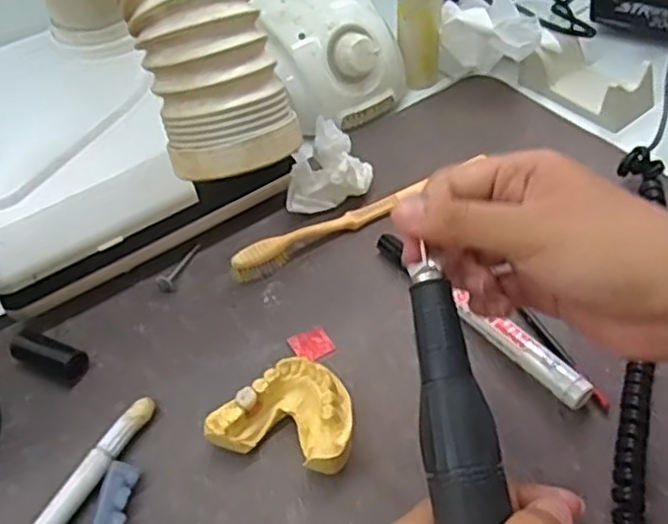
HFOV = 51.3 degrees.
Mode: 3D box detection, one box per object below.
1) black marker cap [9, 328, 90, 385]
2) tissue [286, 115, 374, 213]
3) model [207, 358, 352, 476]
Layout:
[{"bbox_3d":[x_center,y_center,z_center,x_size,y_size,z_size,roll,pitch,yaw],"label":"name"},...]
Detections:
[{"bbox_3d":[-0.154,0.050,0.379,0.042,0.017,0.019,18,52,19],"label":"black marker cap"},{"bbox_3d":[-0.005,-0.059,0.439,0.056,0.052,0.033,-13,49,-7],"label":"tissue"},{"bbox_3d":[-0.021,0.075,0.335,0.065,0.027,0.048,11,50,14],"label":"model"}]

